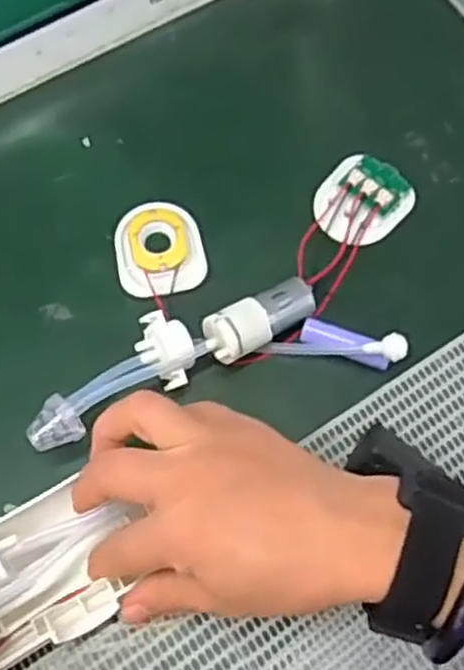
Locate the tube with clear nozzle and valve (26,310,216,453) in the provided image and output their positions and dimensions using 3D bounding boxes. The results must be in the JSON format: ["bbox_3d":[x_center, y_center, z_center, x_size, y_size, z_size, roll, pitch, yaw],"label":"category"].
[{"bbox_3d":[-0.061,0.025,0.403,0.100,0.023,0.036,-33,71,-29],"label":"tube with clear nozzle and valve"}]

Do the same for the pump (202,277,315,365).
[{"bbox_3d":[0.016,-0.007,0.423,0.064,0.025,0.027,-29,71,-12],"label":"pump"}]

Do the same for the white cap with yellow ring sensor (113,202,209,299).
[{"bbox_3d":[-0.042,-0.049,0.453,0.050,0.006,0.058,-13,69,-7],"label":"white cap with yellow ring sensor"}]

